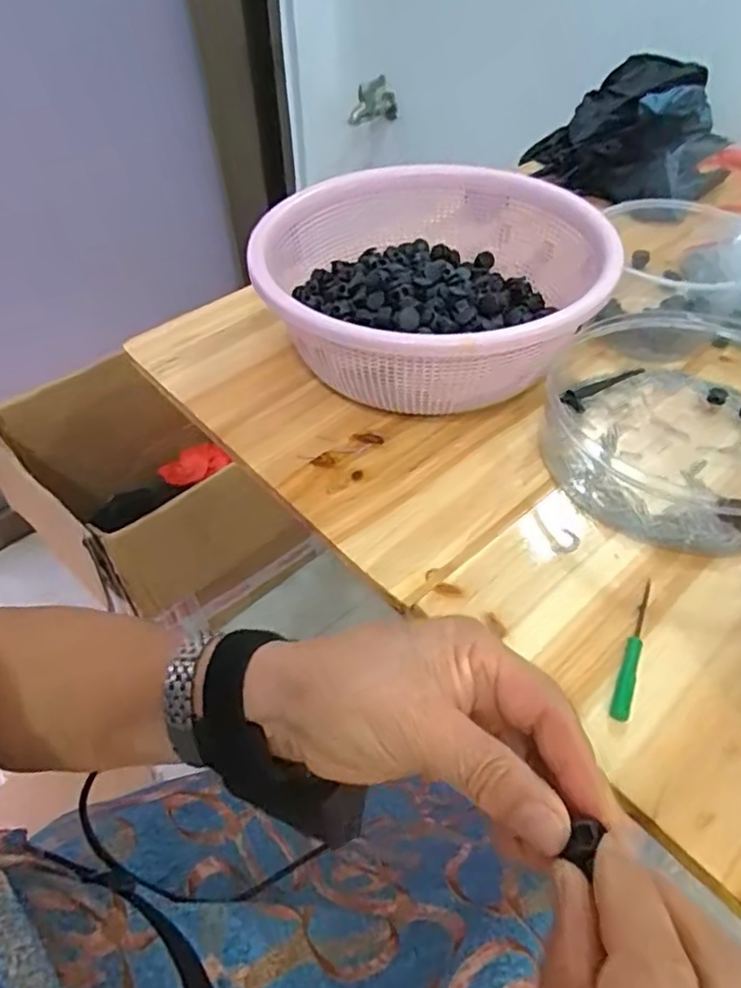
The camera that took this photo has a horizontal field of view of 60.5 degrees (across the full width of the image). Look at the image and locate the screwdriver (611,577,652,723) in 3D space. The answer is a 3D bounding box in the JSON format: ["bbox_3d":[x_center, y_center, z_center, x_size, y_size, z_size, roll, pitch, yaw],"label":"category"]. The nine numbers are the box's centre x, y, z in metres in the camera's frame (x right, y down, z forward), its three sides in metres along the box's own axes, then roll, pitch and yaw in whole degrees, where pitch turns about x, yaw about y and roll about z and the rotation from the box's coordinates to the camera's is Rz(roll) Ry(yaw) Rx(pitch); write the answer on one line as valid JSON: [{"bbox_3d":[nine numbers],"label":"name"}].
[{"bbox_3d":[0.152,0.087,0.364,0.010,0.009,0.097,20,51,19],"label":"screwdriver"}]

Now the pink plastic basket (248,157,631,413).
[{"bbox_3d":[0.050,-0.158,0.520,0.250,0.112,0.259,-19,50,-15],"label":"pink plastic basket"}]

